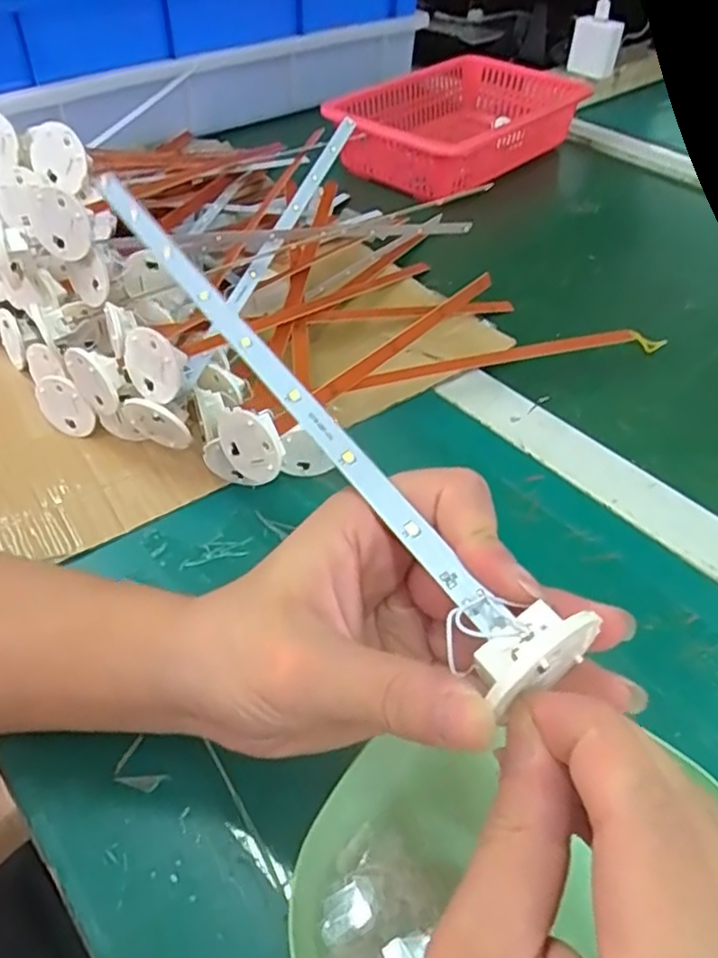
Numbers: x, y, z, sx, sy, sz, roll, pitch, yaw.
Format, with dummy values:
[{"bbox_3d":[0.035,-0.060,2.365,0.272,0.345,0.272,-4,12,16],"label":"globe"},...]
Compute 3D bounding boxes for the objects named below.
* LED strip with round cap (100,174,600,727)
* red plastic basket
[{"bbox_3d":[-0.027,-0.040,0.232,0.032,0.025,0.268,-25,56,-22],"label":"LED strip with round cap"},{"bbox_3d":[0.105,-0.359,0.676,0.264,0.061,0.165,-35,56,-29],"label":"red plastic basket"}]

